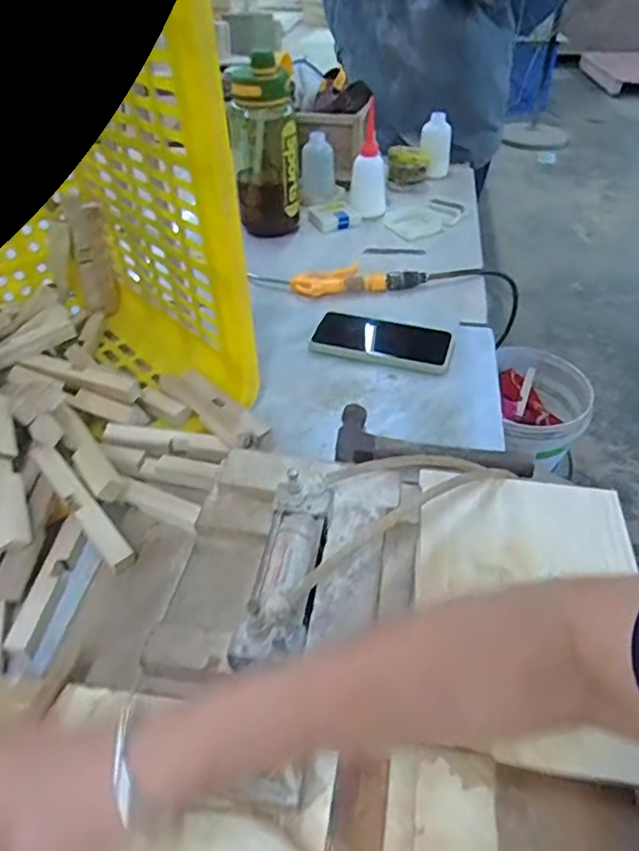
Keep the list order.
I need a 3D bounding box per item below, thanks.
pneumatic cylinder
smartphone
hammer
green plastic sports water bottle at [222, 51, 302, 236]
[{"bbox_3d":[-0.022,0.095,0.397,0.046,0.040,0.147,7,43,8],"label":"pneumatic cylinder"},{"bbox_3d":[0.078,-0.106,0.708,0.167,0.018,0.081,13,44,15],"label":"smartphone"},{"bbox_3d":[0.114,0.019,0.572,0.189,0.021,0.074,5,42,6],"label":"hammer"},{"bbox_3d":[-0.085,-0.444,0.903,0.107,0.229,0.087,-10,43,-11],"label":"green plastic sports water bottle"}]

